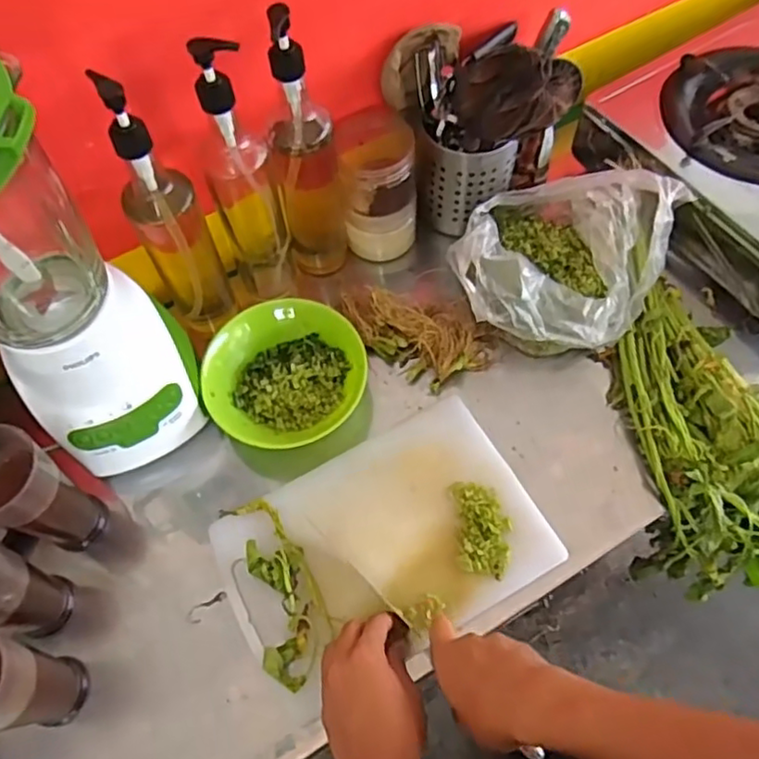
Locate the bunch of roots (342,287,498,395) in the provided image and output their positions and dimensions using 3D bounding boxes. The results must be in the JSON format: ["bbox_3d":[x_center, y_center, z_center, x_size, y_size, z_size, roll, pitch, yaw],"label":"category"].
[{"bbox_3d":[0.037,-0.053,0.738,0.182,0.045,0.092,22,66,13],"label":"bunch of roots"}]

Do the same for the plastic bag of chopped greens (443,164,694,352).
[{"bbox_3d":[0.196,-0.130,0.698,0.190,0.145,0.204,25,66,14],"label":"plastic bag of chopped greens"}]

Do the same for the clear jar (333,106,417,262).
[{"bbox_3d":[0.000,-0.230,0.769,0.086,0.166,0.096,-5,62,0],"label":"clear jar"}]

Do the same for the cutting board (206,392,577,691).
[{"bbox_3d":[0.006,0.160,0.640,0.296,0.015,0.202,-27,65,-11],"label":"cutting board"}]

